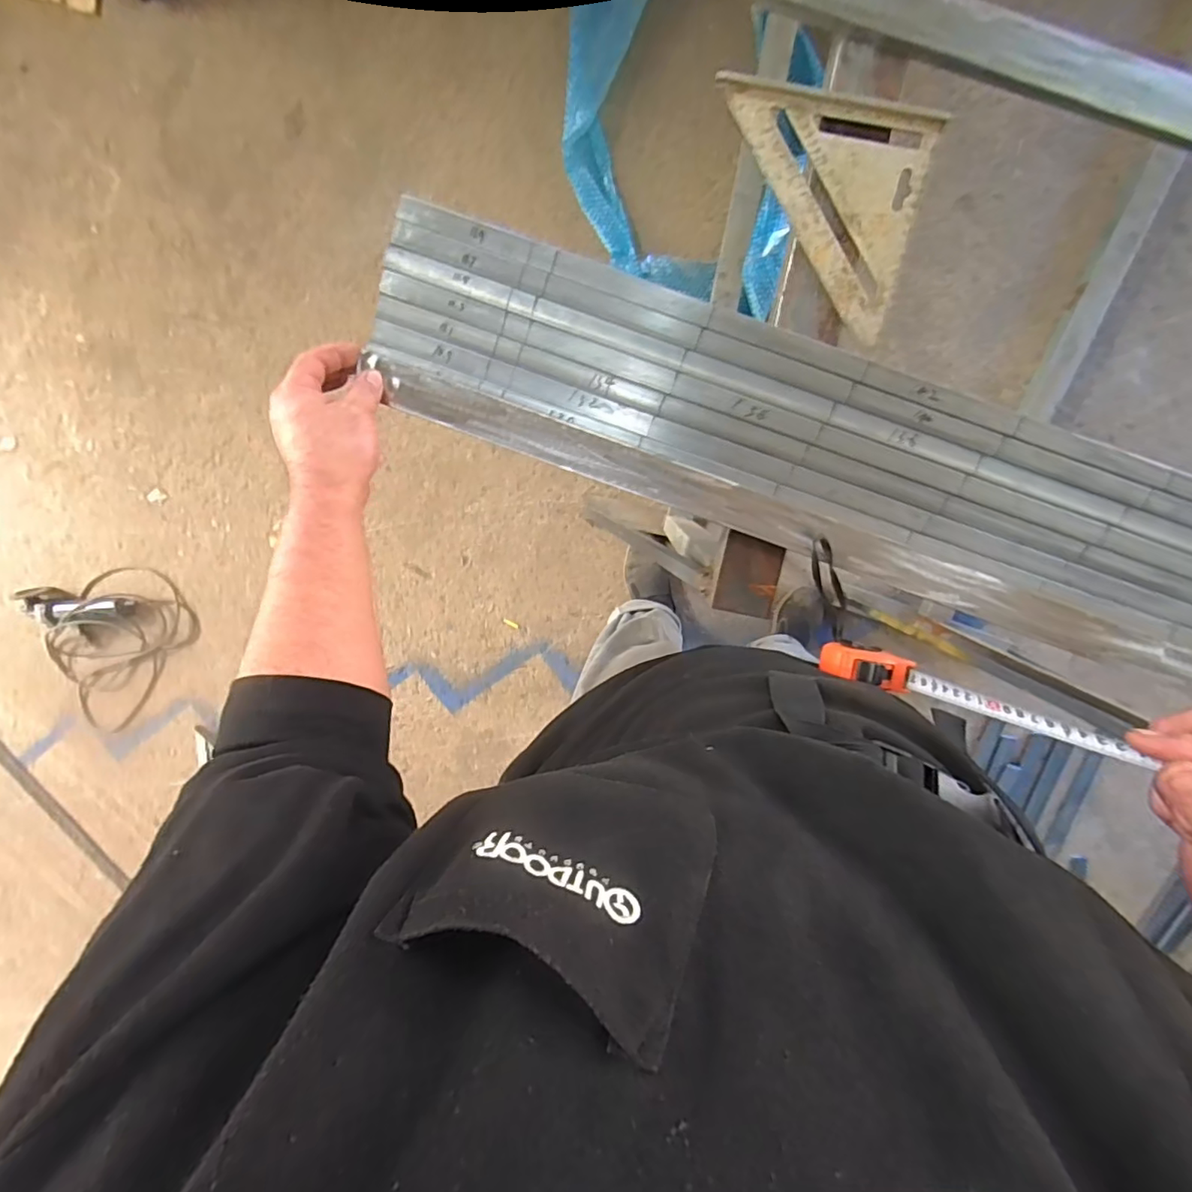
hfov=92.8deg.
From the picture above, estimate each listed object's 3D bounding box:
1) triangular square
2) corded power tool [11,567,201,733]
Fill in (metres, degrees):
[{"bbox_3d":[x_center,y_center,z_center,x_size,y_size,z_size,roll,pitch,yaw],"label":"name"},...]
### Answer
[{"bbox_3d":[0.215,-0.347,0.465,0.116,0.033,0.226,-33,99,9],"label":"triangular square"},{"bbox_3d":[-1.266,0.144,1.508,0.407,0.060,0.415,-14,99,-1],"label":"corded power tool"}]

